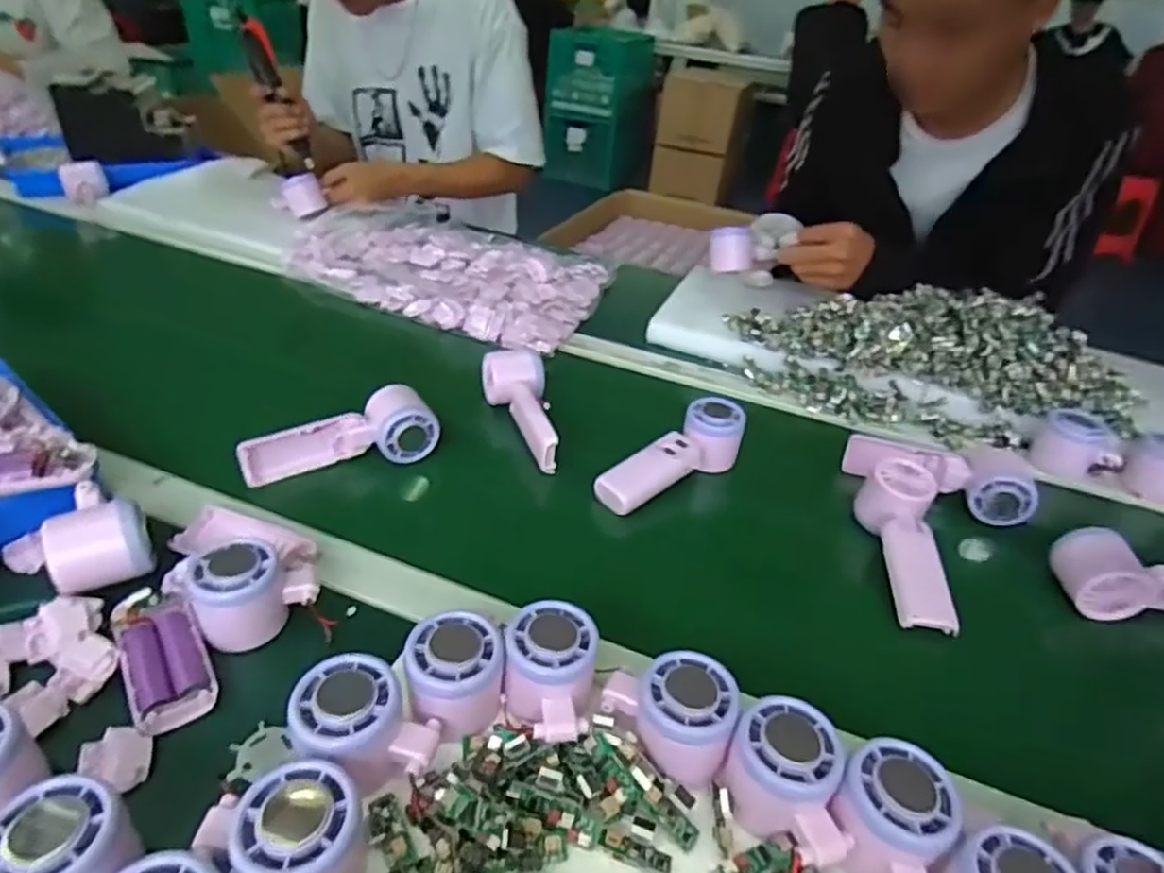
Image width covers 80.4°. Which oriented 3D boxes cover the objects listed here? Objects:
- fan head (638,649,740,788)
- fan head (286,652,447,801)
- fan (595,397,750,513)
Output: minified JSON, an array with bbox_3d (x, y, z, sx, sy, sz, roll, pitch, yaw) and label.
[{"bbox_3d":[0.059,0.159,0.394,0.055,0.042,0.056,11,35,8],"label":"fan head"},{"bbox_3d":[-0.121,0.162,0.378,0.074,0.052,0.061,31,45,28],"label":"fan head"},{"bbox_3d":[0.083,0.016,0.648,0.165,0.046,0.053,-18,41,-30],"label":"fan"}]

